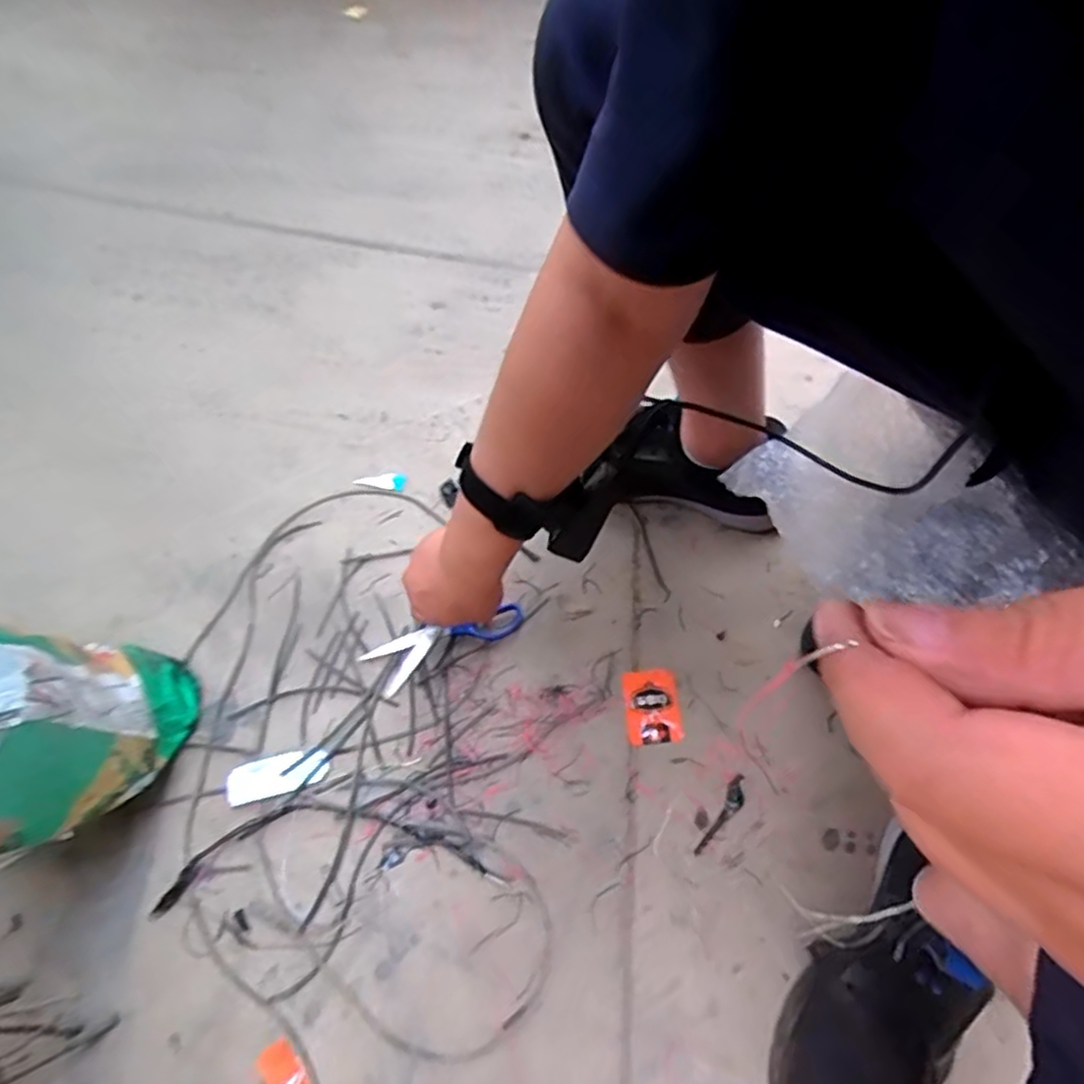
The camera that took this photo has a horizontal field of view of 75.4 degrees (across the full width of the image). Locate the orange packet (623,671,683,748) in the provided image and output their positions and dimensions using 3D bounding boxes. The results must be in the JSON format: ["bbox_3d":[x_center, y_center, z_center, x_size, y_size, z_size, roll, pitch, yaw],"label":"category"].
[{"bbox_3d":[0.106,0.157,0.672,0.050,0.004,0.068,-5,60,0],"label":"orange packet"}]

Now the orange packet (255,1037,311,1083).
[{"bbox_3d":[-0.202,0.419,0.548,0.030,0.009,0.050,-34,65,-16],"label":"orange packet"}]

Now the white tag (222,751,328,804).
[{"bbox_3d":[-0.248,0.217,0.655,0.094,0.005,0.037,-15,61,-6],"label":"white tag"}]

